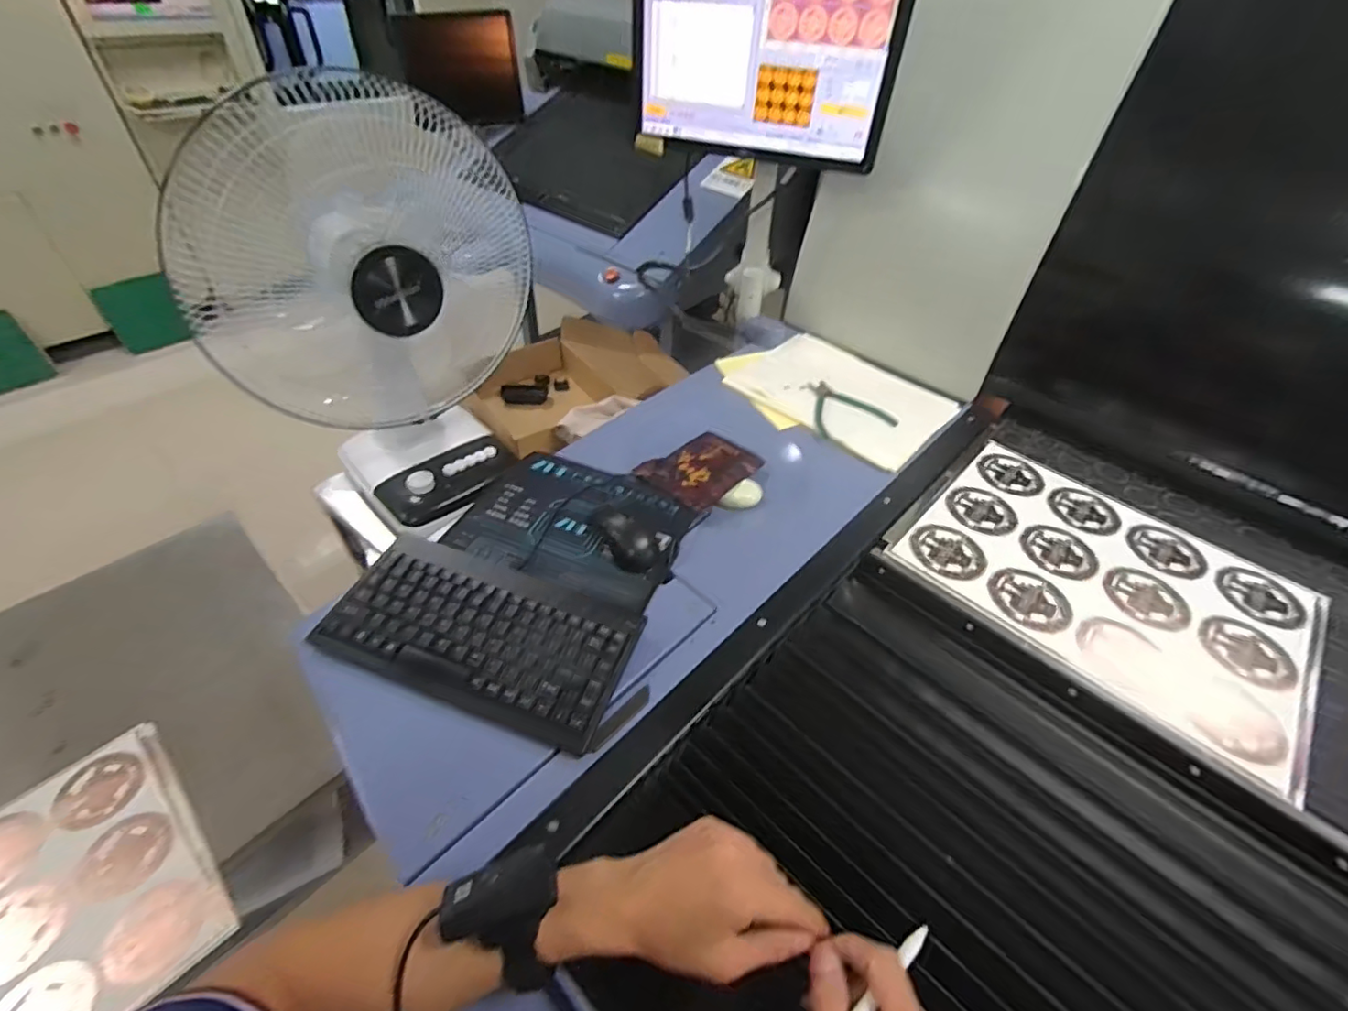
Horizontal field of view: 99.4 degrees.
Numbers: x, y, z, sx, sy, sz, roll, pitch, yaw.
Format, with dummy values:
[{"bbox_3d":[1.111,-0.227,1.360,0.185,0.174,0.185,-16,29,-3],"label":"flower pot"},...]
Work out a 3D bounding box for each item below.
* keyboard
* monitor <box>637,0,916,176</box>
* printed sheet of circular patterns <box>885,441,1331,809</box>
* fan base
[{"bbox_3d":[-0.190,0.126,0.574,0.295,0.031,0.157,16,47,10],"label":"keyboard"},{"bbox_3d":[0.122,-0.646,0.775,0.373,0.293,0.046,15,45,9],"label":"monitor"},{"bbox_3d":[0.519,0.085,0.690,0.409,0.007,0.324,36,53,29],"label":"printed sheet of circular patterns"},{"bbox_3d":[-0.448,-0.076,1.078,0.221,0.096,0.251,36,53,26],"label":"fan base"}]

